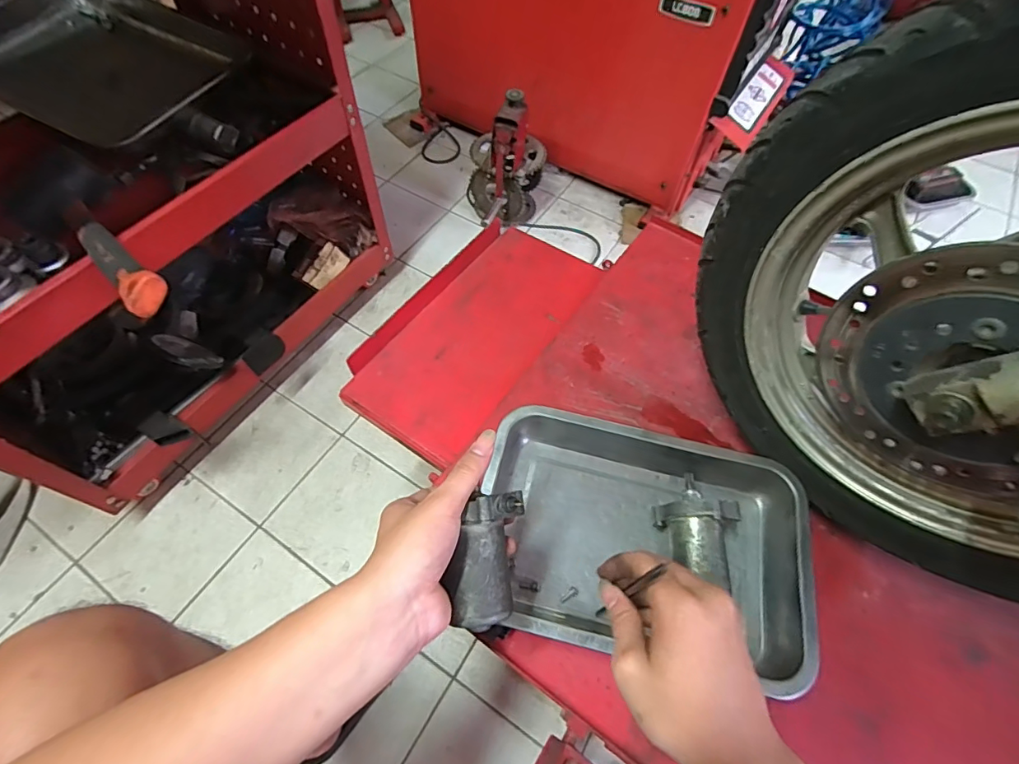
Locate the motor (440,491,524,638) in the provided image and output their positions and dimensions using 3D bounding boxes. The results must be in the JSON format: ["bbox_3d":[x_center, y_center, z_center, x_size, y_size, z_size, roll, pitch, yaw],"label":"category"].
[{"bbox_3d":[-0.017,0.126,0.344,0.044,0.036,0.094,6,82,2],"label":"motor"}]

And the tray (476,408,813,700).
[{"bbox_3d":[0.124,0.149,0.472,0.300,0.050,0.209,11,60,5],"label":"tray"}]

